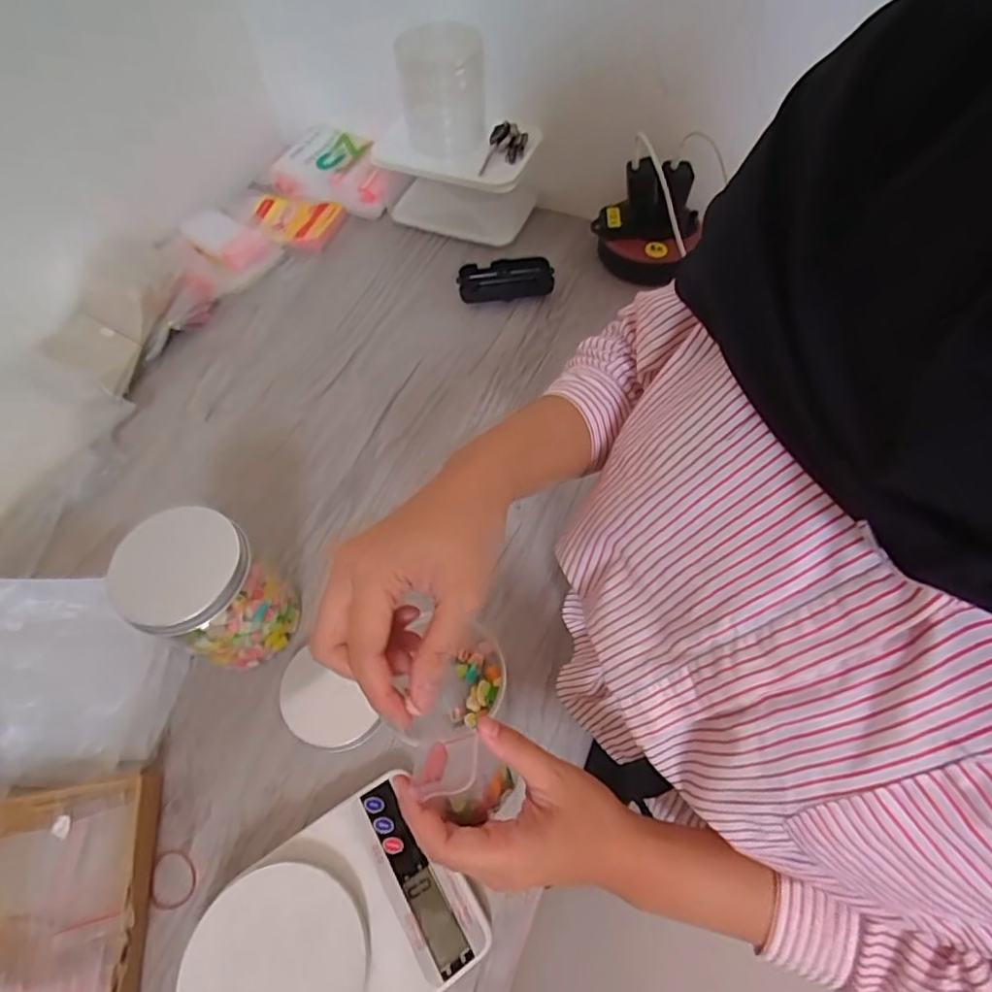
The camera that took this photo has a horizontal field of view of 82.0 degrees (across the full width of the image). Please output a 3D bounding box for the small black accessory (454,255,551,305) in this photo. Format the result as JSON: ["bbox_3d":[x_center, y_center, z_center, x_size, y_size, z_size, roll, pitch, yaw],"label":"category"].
[{"bbox_3d":[0.011,-0.259,0.683,0.109,0.027,0.048,-9,60,-3],"label":"small black accessory"}]

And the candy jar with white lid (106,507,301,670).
[{"bbox_3d":[-0.213,0.073,0.431,0.082,0.116,0.083,-1,60,2],"label":"candy jar with white lid"}]

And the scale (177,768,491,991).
[{"bbox_3d":[-0.108,0.285,0.370,0.169,0.039,0.125,-31,64,-15],"label":"scale"}]

